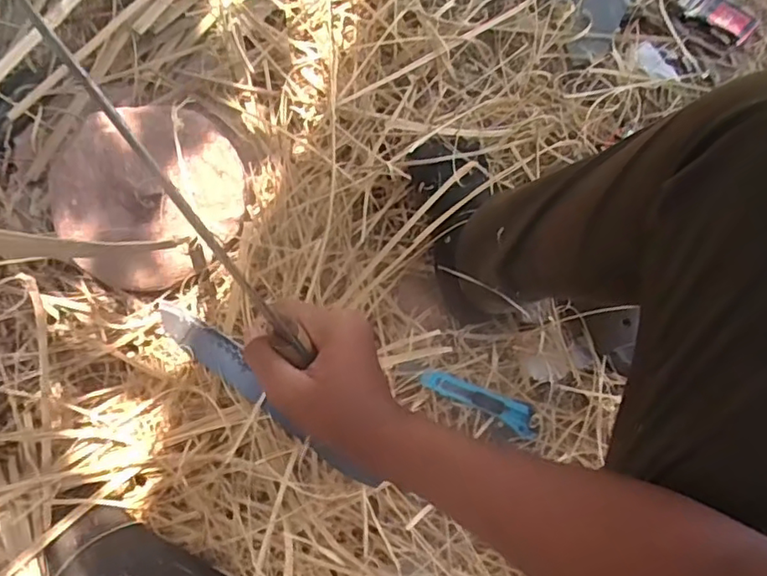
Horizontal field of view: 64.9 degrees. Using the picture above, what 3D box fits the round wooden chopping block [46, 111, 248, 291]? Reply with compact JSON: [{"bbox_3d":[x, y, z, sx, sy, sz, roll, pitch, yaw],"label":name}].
[{"bbox_3d":[-0.258,-0.103,0.679,0.195,0.049,0.197,-12,93,-8],"label":"round wooden chopping block"}]

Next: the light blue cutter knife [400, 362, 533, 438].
[{"bbox_3d":[0.098,0.125,0.695,0.165,0.013,0.030,23,78,3],"label":"light blue cutter knife"}]

